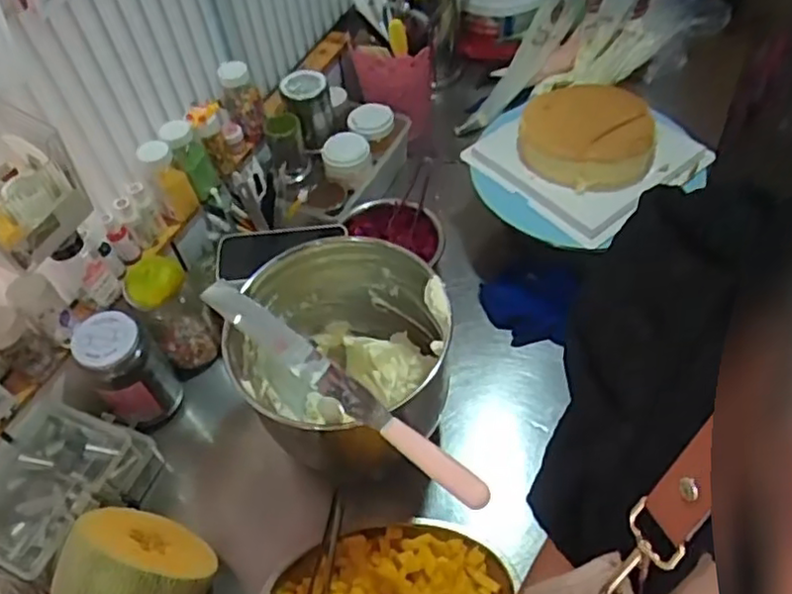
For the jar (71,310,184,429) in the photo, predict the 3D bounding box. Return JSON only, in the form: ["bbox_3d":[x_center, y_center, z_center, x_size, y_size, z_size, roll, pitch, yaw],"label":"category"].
[{"bbox_3d":[-0.320,0.094,0.818,0.075,0.168,0.075,-2,53,3],"label":"jar"}]

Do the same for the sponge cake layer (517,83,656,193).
[{"bbox_3d":[0.251,-0.218,0.866,0.161,0.053,0.176,14,56,15],"label":"sponge cake layer"}]

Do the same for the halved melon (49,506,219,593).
[{"bbox_3d":[-0.267,0.274,0.647,0.143,0.118,0.142,27,60,23],"label":"halved melon"}]

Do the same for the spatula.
[{"bbox_3d":[-0.061,0.077,0.629,0.358,0.020,0.033,33,62,26],"label":"spatula"}]

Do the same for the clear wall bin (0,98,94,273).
[{"bbox_3d":[-0.369,-0.109,0.626,0.089,0.129,0.121,26,59,22],"label":"clear wall bin"}]

